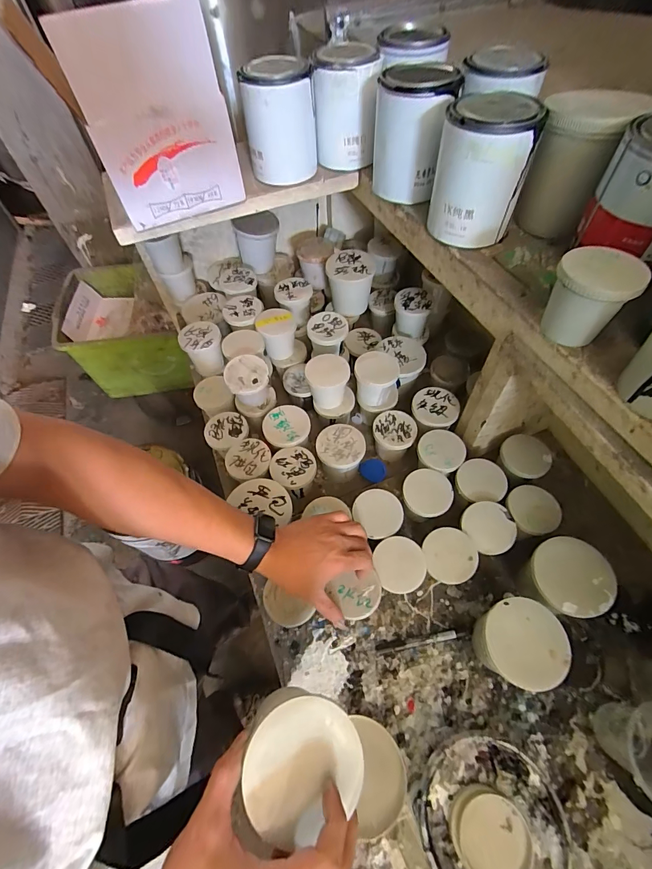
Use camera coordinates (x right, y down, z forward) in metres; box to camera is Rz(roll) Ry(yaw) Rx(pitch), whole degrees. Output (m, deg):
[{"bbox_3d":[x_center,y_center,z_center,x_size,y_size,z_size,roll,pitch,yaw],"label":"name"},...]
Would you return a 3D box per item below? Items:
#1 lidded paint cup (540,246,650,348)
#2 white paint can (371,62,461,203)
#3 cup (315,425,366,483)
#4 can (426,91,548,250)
[{"bbox_3d":[0.255,-0.134,0.373,0.067,0.074,0.066,-1,58,2],"label":"lidded paint cup"},{"bbox_3d":[0.119,-0.416,0.527,0.102,0.139,0.095,4,58,5],"label":"white paint can"},{"bbox_3d":[0.026,0.036,0.640,0.074,0.082,0.078,-1,58,2],"label":"cup"},{"bbox_3d":[0.187,-0.320,0.463,0.105,0.132,0.096,10,59,9],"label":"can"}]

